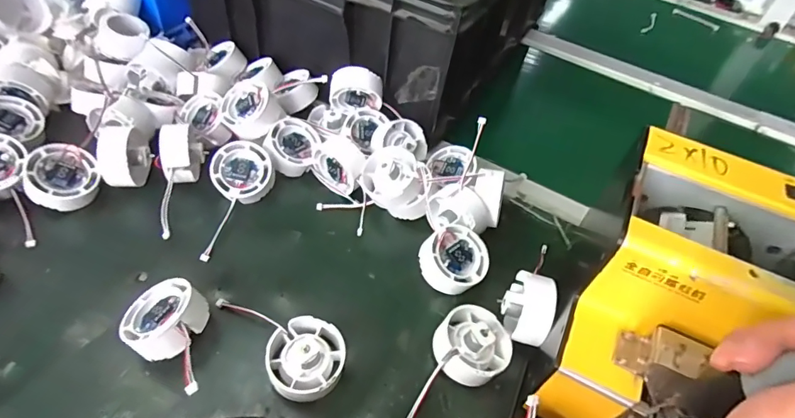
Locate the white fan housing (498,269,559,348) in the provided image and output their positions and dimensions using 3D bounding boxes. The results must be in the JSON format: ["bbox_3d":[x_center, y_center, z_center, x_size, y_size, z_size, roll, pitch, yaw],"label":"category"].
[{"bbox_3d":[0.100,0.082,0.359,0.037,0.049,0.043,20,50,9],"label":"white fan housing"}]

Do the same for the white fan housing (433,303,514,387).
[{"bbox_3d":[0.057,0.101,0.345,0.059,0.030,0.054,4,49,-5],"label":"white fan housing"}]

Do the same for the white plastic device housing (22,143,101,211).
[{"bbox_3d":[-0.295,-0.028,0.404,0.055,0.027,0.053,13,68,-34],"label":"white plastic device housing"}]

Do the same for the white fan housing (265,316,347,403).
[{"bbox_3d":[-0.065,0.107,0.327,0.053,0.028,0.056,4,49,-5],"label":"white fan housing"}]

